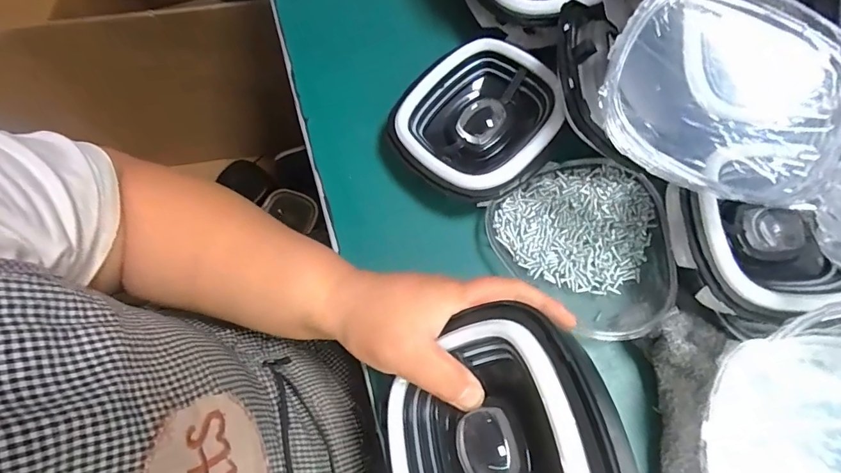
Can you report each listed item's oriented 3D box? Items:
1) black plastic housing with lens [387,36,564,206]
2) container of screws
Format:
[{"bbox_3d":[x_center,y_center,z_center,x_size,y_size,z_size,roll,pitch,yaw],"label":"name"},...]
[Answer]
[{"bbox_3d":[0.048,-0.095,0.373,0.121,0.043,0.136,34,76,12],"label":"black plastic housing with lens"},{"bbox_3d":[0.138,0.003,0.353,0.133,0.032,0.138,-1,71,2],"label":"container of screws"}]

